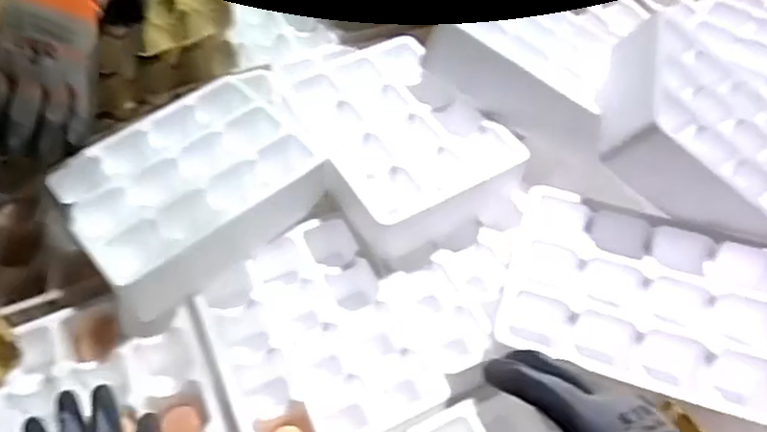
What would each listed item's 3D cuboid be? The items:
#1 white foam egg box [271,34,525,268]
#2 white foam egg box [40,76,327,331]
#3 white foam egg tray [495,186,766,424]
[{"bbox_3d":[0.011,-0.090,0.736,0.197,0.070,0.270,-26,56,-19],"label":"white foam egg box"},{"bbox_3d":[-0.207,-0.031,0.687,0.264,0.072,0.198,-36,60,-25],"label":"white foam egg box"},{"bbox_3d":[0.238,0.076,0.582,0.246,0.038,0.177,13,53,10],"label":"white foam egg tray"}]

